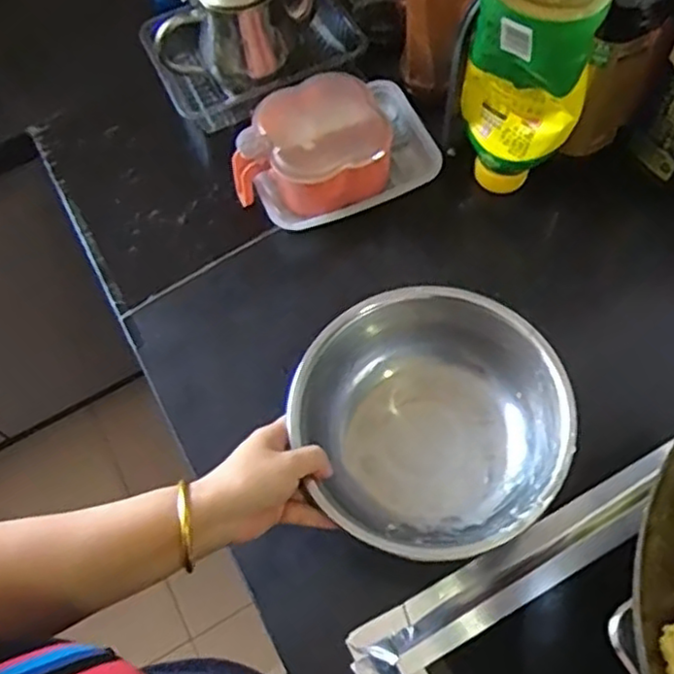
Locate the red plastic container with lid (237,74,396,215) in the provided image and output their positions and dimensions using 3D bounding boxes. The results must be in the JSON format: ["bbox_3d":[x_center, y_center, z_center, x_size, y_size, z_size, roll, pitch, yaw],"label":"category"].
[{"bbox_3d":[-0.027,-0.188,0.690,0.154,0.067,0.136,-7,63,0],"label":"red plastic container with lid"}]

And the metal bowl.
[{"bbox_3d":[0.068,0.071,0.535,0.190,0.091,0.197,-2,64,3],"label":"metal bowl"}]

